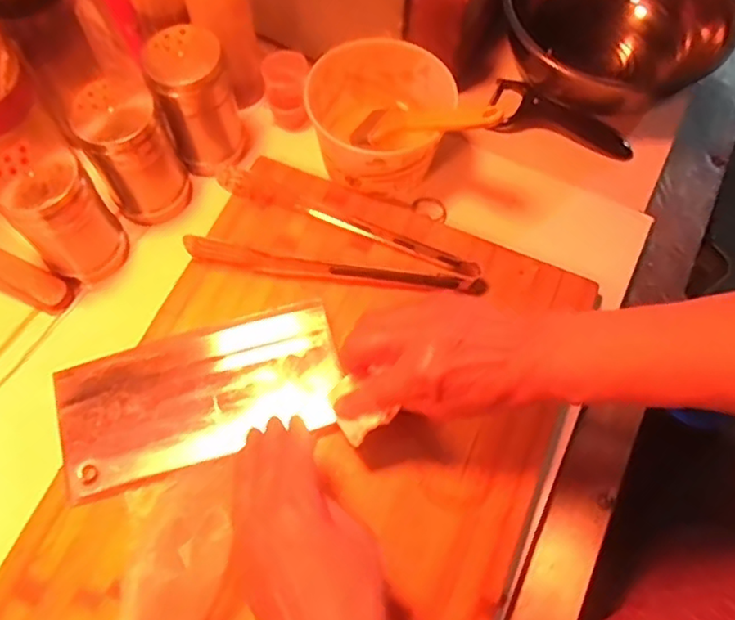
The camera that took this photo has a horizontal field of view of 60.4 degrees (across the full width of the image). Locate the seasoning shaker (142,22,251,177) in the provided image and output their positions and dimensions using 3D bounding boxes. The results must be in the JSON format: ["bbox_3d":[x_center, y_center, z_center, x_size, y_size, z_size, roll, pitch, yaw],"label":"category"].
[{"bbox_3d":[-0.135,-0.172,0.511,0.062,0.096,0.052,-15,68,-10],"label":"seasoning shaker"}]

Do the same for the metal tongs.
[{"bbox_3d":[-0.020,-0.048,0.500,0.226,0.026,0.076,15,66,3],"label":"metal tongs"}]

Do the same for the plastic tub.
[{"bbox_3d":[0.012,-0.160,0.524,0.107,0.061,0.114,-16,68,-10],"label":"plastic tub"}]

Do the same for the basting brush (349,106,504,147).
[{"bbox_3d":[0.044,-0.149,0.493,0.137,0.016,0.042,10,60,41],"label":"basting brush"}]

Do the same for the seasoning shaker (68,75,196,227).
[{"bbox_3d":[-0.180,-0.123,0.497,0.063,0.109,0.053,-26,70,-14],"label":"seasoning shaker"}]

